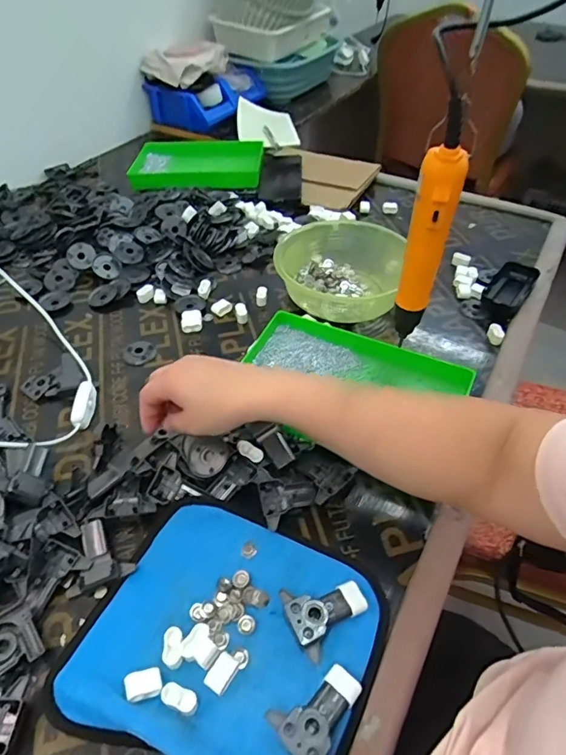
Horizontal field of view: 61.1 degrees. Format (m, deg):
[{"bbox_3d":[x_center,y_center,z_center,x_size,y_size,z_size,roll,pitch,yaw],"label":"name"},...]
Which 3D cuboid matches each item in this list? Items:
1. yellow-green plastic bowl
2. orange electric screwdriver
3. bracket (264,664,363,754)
[{"bbox_3d":[0.080,-0.152,0.678,0.158,0.065,0.158,0,47,0],"label":"yellow-green plastic bowl"},{"bbox_3d":[0.129,-0.119,0.432,0.032,0.222,0.030,16,49,14],"label":"orange electric screwdriver"},{"bbox_3d":[0.028,0.232,0.334,0.053,0.015,0.064,31,54,25],"label":"bracket"}]

